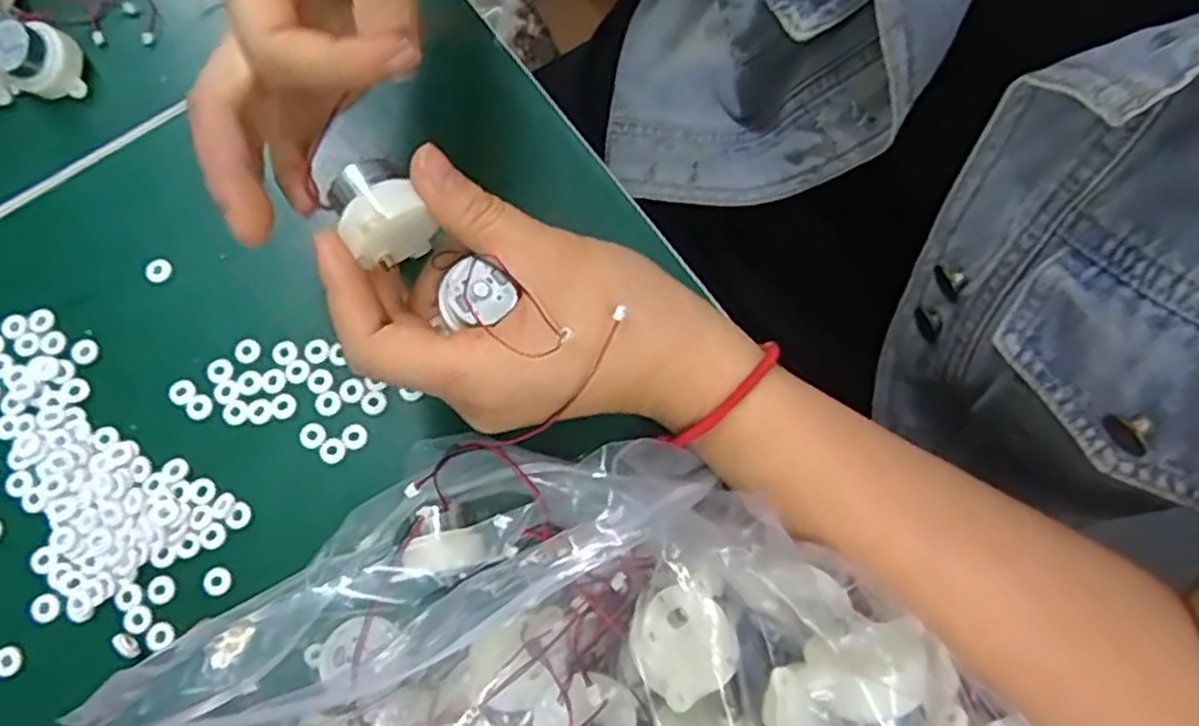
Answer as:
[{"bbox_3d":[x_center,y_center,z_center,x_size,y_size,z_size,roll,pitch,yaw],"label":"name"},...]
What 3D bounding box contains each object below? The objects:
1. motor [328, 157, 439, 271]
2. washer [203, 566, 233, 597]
[{"bbox_3d":[-0.073,-0.050,0.249,0.026,0.032,0.028,-37,79,-9],"label":"motor"},{"bbox_3d":[-0.154,0.088,0.304,0.011,0.004,0.011,0,76,-1],"label":"washer"}]

